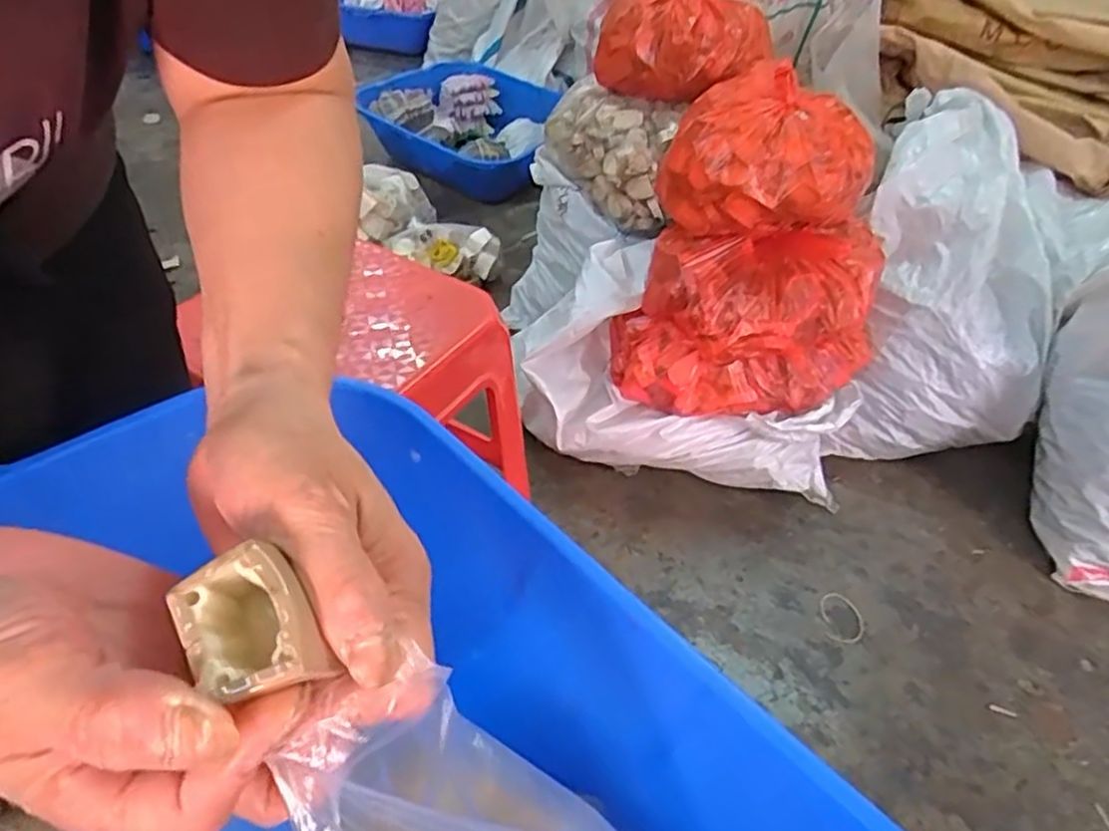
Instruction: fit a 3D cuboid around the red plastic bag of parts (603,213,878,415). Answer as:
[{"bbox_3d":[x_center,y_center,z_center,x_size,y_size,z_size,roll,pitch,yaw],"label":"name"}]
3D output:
[{"bbox_3d":[0.312,-0.148,1.100,0.405,0.262,0.221,0,45,-7],"label":"red plastic bag of parts"}]

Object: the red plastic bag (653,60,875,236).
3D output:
[{"bbox_3d":[0.319,-0.397,1.032,0.302,0.186,0.214,13,45,7],"label":"red plastic bag"}]

